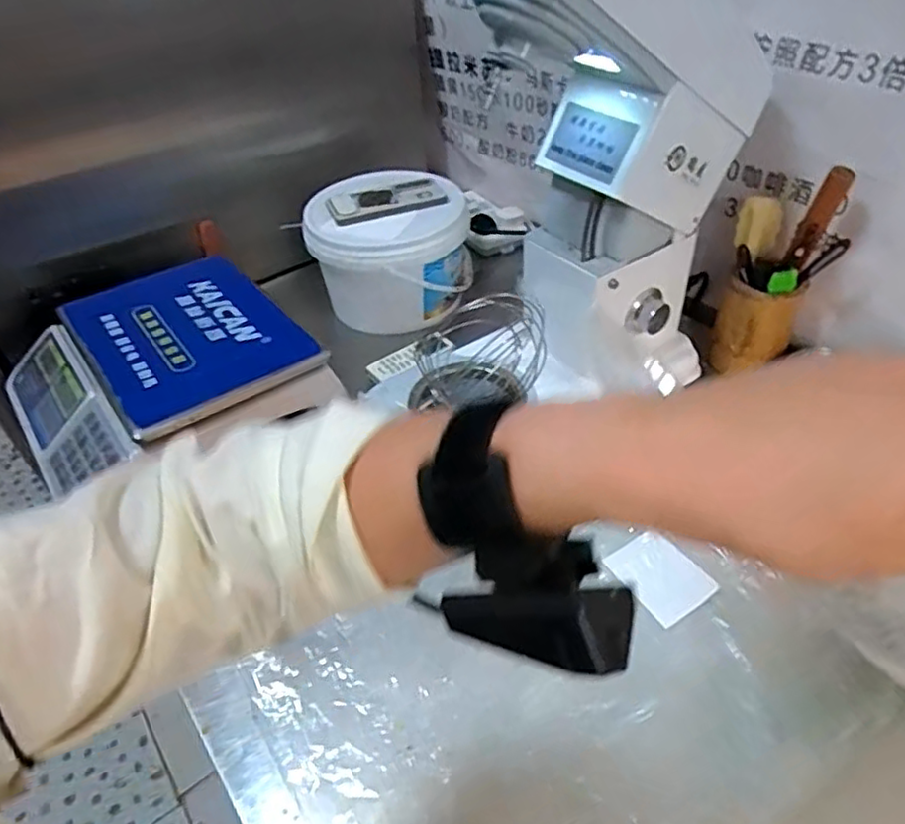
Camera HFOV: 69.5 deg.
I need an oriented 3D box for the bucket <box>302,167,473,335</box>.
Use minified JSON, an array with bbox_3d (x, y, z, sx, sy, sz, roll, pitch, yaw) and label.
[{"bbox_3d":[-0.091,-0.240,0.979,0.229,0.164,0.208,-4,42,-1],"label":"bucket"}]

